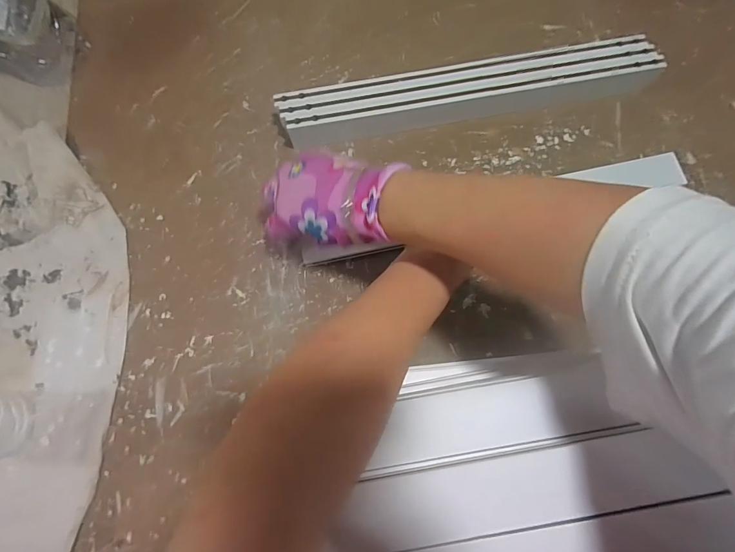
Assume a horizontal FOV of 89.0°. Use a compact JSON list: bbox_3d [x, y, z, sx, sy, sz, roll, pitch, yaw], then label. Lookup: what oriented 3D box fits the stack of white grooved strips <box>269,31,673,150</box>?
[{"bbox_3d":[0.120,-0.221,0.438,0.431,0.041,0.055,-12,77,-2],"label":"stack of white grooved strips"}]

